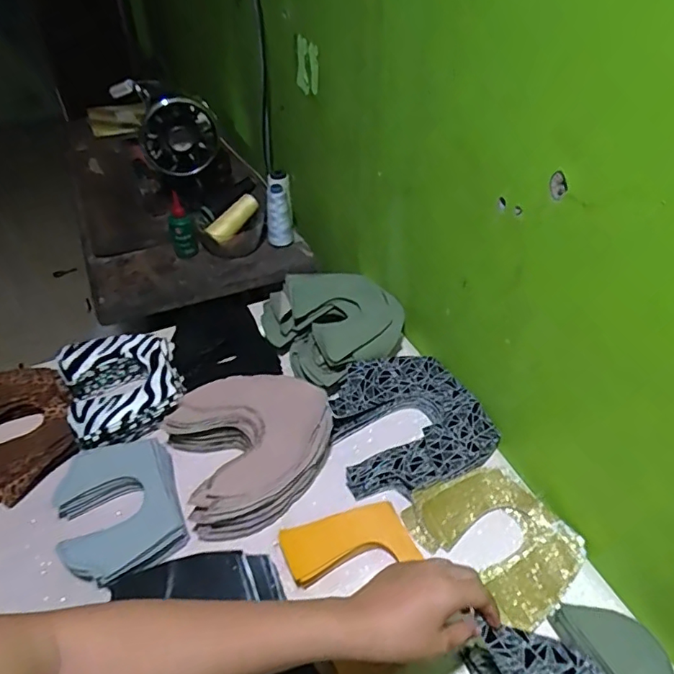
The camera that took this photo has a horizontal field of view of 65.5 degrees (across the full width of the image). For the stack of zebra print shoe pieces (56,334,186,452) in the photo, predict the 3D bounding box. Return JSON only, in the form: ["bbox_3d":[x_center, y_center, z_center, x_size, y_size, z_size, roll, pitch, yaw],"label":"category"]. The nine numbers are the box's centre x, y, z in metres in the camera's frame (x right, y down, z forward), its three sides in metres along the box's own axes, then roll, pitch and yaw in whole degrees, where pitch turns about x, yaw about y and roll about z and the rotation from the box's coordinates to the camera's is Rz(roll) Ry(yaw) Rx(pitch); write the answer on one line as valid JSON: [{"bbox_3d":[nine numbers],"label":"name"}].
[{"bbox_3d":[-0.279,0.066,0.691,0.140,0.057,0.153,-19,47,-20],"label":"stack of zebra print shoe pieces"}]

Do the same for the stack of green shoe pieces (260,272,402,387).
[{"bbox_3d":[0.001,-0.010,0.762,0.173,0.096,0.164,-20,47,-21],"label":"stack of green shoe pieces"}]

